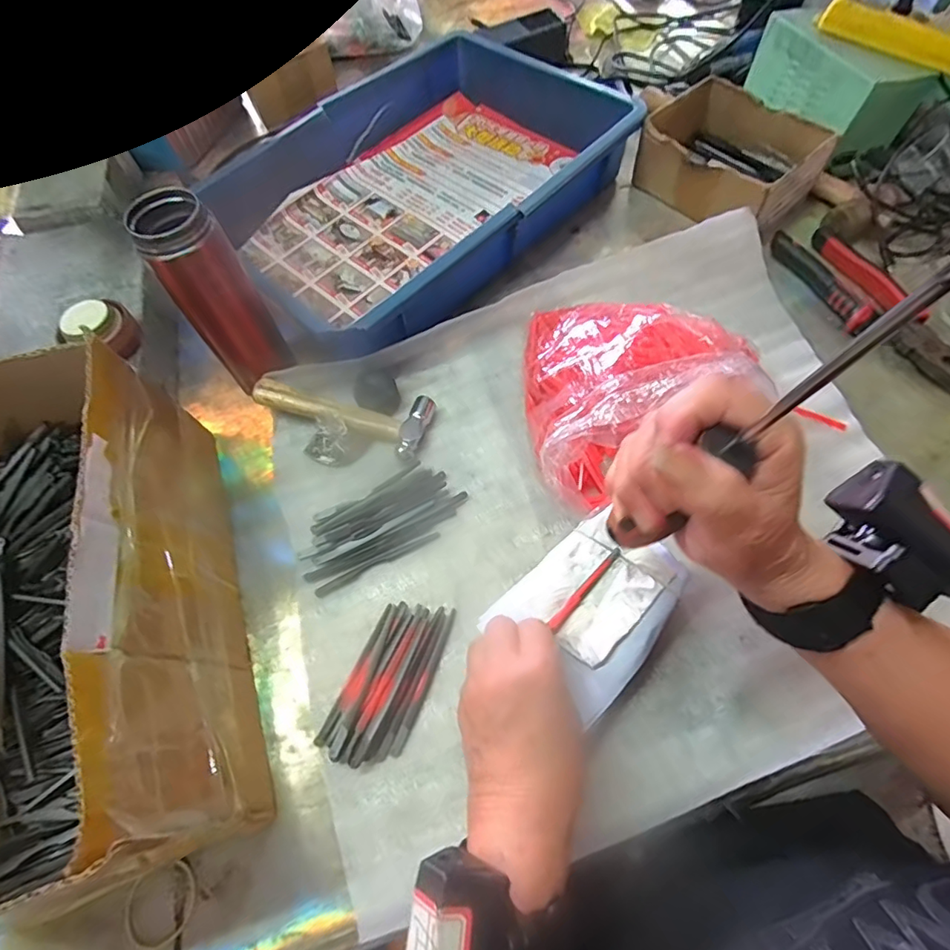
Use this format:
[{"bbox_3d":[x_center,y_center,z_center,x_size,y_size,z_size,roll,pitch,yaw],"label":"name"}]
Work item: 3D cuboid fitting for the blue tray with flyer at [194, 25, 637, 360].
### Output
[{"bbox_3d":[-0.058,-0.324,0.583,0.423,0.072,0.315,-39,66,-16],"label":"blue tray with flyer"}]

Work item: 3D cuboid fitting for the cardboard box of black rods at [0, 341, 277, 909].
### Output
[{"bbox_3d":[-0.277,0.089,0.337,0.192,0.145,0.304,-20,62,-7],"label":"cardboard box of black rods"}]

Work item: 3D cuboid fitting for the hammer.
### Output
[{"bbox_3d":[-0.115,-0.064,0.471,0.152,0.027,0.059,19,65,13],"label":"hammer"}]

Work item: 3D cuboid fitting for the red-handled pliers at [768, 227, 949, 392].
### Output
[{"bbox_3d":[0.368,-0.155,0.490,0.058,0.025,0.218,-26,63,-10],"label":"red-handled pliers"}]

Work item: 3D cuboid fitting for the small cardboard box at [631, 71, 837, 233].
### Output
[{"bbox_3d":[0.269,-0.343,0.576,0.127,0.065,0.174,-37,66,-15],"label":"small cardboard box"}]

